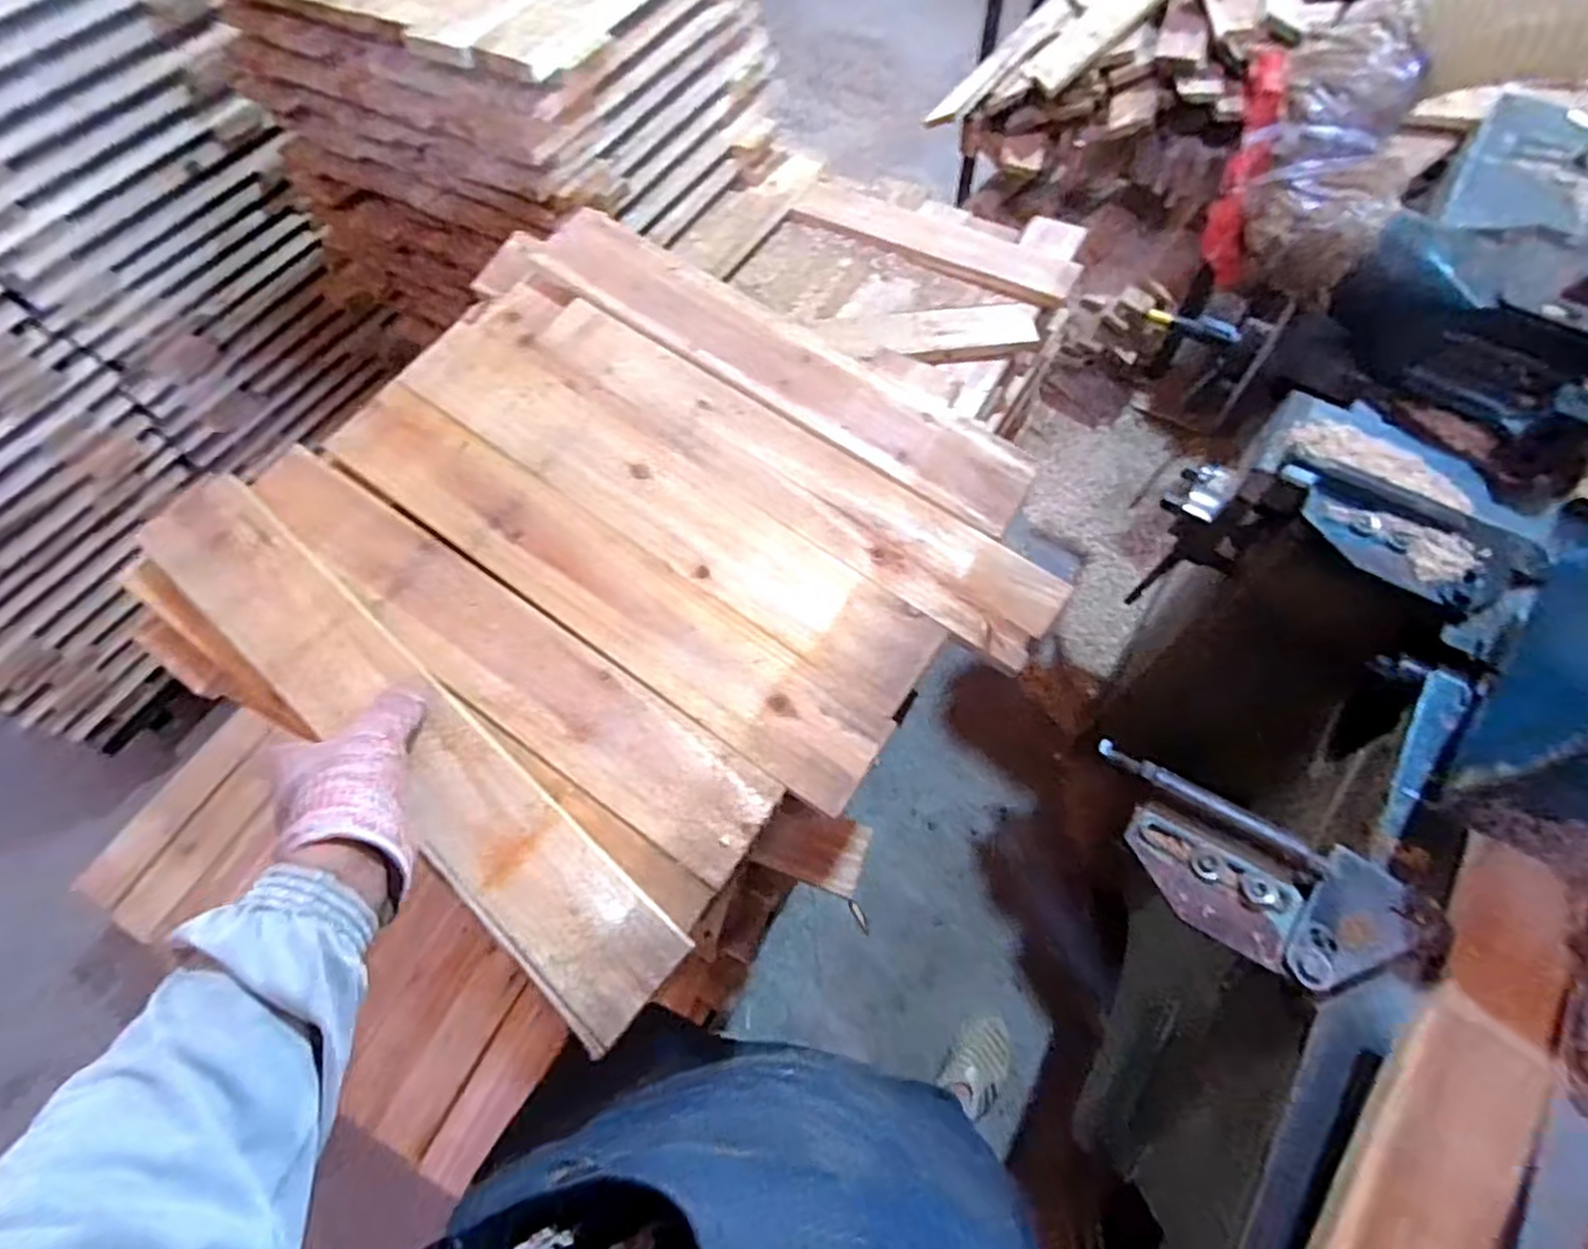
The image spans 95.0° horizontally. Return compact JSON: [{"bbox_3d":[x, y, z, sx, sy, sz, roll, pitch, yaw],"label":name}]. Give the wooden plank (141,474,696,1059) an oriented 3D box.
[{"bbox_3d":[-0.270,0.067,0.491,0.496,0.019,0.078,40,70,14],"label":"wooden plank"}]

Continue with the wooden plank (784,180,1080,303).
[{"bbox_3d":[0.210,-0.564,1.059,0.409,0.033,0.106,27,66,14],"label":"wooden plank"}]

